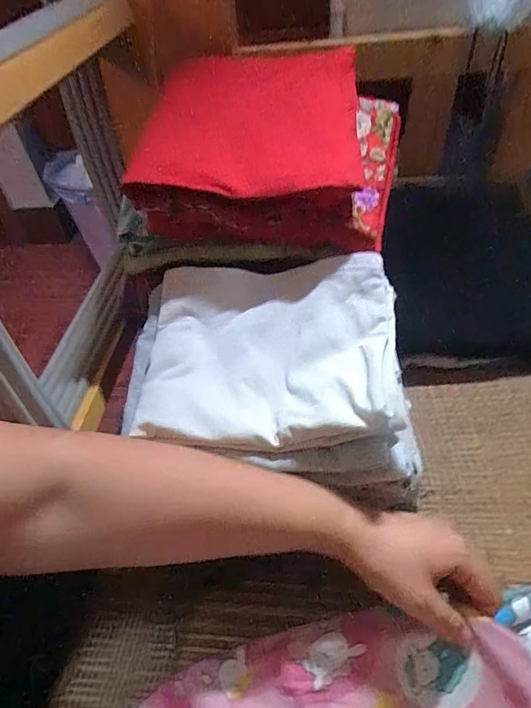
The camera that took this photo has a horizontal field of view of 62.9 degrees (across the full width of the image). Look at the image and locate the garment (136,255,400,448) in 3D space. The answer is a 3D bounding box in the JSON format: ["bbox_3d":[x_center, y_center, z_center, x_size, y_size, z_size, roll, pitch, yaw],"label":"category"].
[{"bbox_3d":[-0.001,-0.009,0.373,0.214,0.044,0.178,1,49,6],"label":"garment"}]

